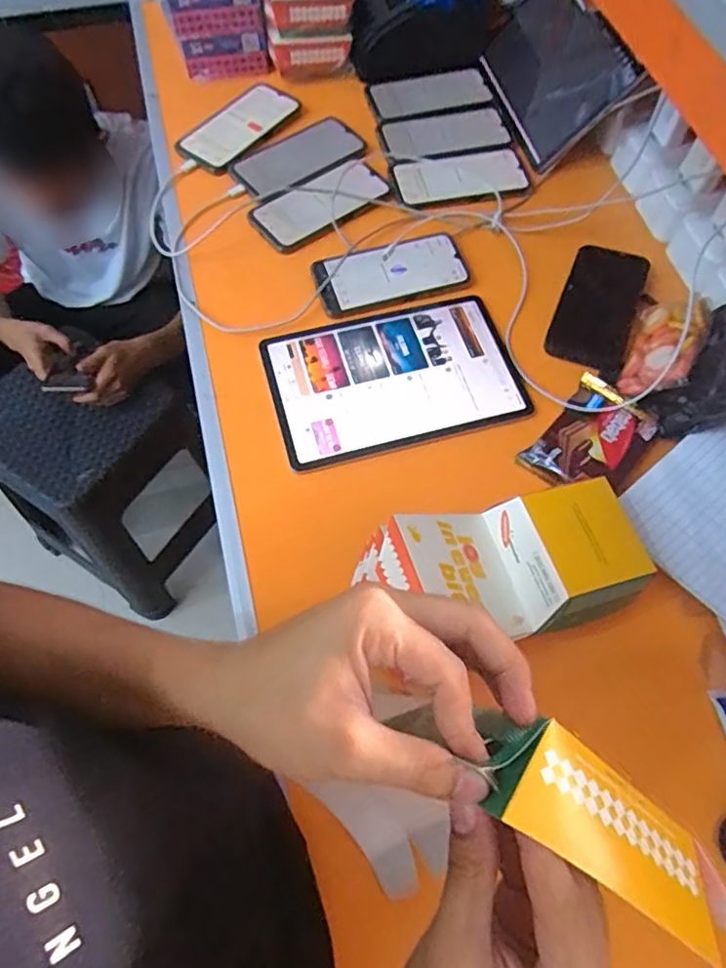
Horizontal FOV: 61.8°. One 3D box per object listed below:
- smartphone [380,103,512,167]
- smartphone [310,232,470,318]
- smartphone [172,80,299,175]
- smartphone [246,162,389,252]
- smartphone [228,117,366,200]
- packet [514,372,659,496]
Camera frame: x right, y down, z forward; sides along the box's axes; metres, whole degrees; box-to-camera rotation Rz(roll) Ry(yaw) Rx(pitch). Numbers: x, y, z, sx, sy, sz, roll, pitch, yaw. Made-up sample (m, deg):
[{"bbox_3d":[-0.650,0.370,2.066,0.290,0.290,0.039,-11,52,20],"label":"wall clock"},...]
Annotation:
[{"bbox_3d":[0.109,-0.460,0.798,0.166,0.011,0.091,-13,67,-4],"label":"smartphone"},{"bbox_3d":[0.032,-0.240,0.684,0.168,0.008,0.085,-17,67,-6],"label":"smartphone"},{"bbox_3d":[-0.158,-0.474,0.800,0.089,0.012,0.176,38,73,16],"label":"smartphone"},{"bbox_3d":[-0.050,-0.340,0.730,0.165,0.007,0.080,-31,69,-11],"label":"smartphone"},{"bbox_3d":[-0.083,-0.417,0.773,0.167,0.006,0.090,-39,71,-14],"label":"smartphone"},{"bbox_3d":[0.226,-0.045,0.590,0.088,0.020,0.125,38,73,16],"label":"packet"}]

